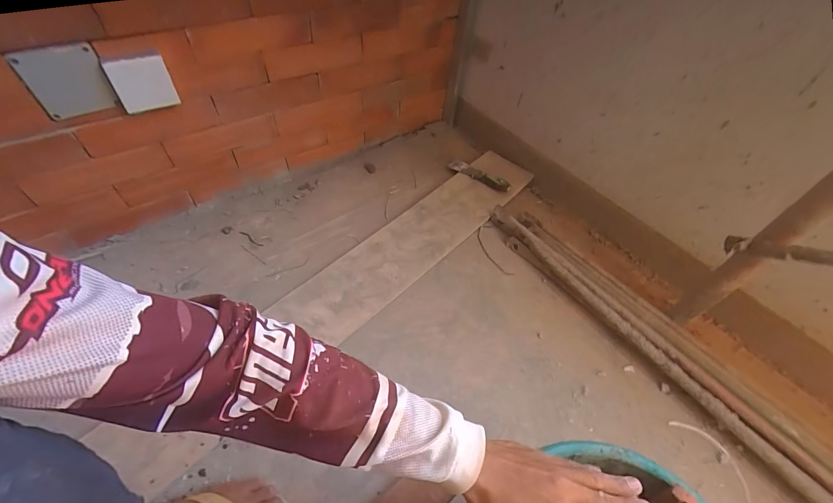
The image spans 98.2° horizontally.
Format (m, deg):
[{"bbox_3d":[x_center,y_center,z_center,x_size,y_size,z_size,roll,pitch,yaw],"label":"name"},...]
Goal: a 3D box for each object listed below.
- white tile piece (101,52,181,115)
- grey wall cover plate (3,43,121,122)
[{"bbox_3d":[-0.464,-0.284,0.613,0.085,0.089,0.015,-22,55,-22],"label":"white tile piece"},{"bbox_3d":[-0.549,-0.267,0.571,0.104,0.096,0.005,-22,42,-18],"label":"grey wall cover plate"}]

